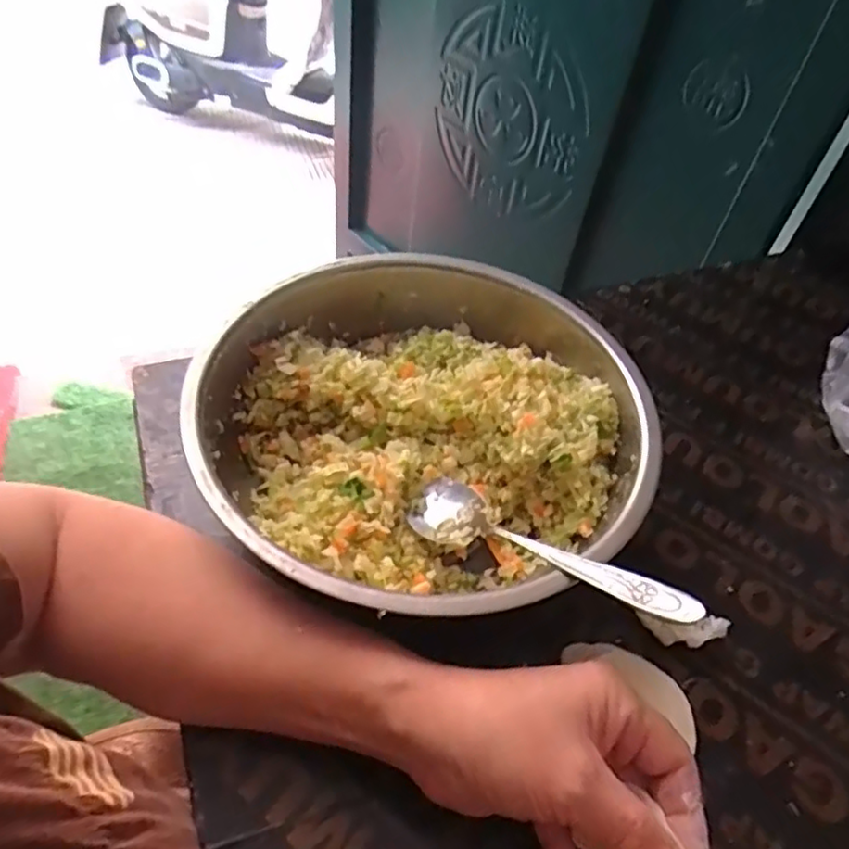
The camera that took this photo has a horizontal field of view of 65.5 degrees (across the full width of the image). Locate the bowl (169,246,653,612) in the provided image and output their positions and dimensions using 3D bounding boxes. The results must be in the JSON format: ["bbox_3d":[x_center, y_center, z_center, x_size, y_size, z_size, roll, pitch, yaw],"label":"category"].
[{"bbox_3d":[-0.003,0.013,0.387,0.238,0.090,0.237,3,49,-4],"label":"bowl"}]

